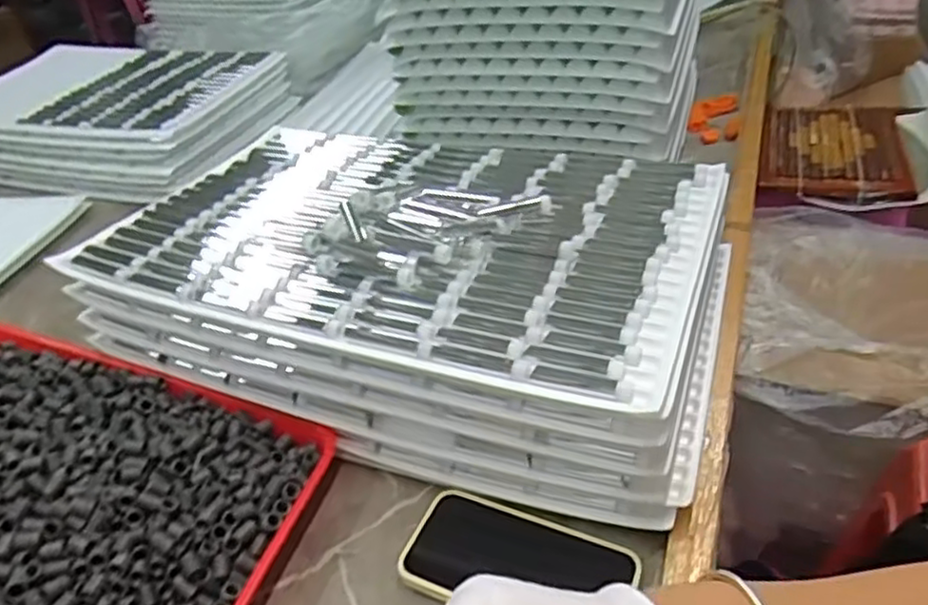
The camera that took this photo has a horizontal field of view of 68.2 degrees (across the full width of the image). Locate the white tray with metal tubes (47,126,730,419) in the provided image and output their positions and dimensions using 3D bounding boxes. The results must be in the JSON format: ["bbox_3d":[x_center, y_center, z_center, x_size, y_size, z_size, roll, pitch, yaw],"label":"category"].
[{"bbox_3d":[-0.049,-0.067,0.588,0.492,0.040,0.317,10,41,22],"label":"white tray with metal tubes"}]

